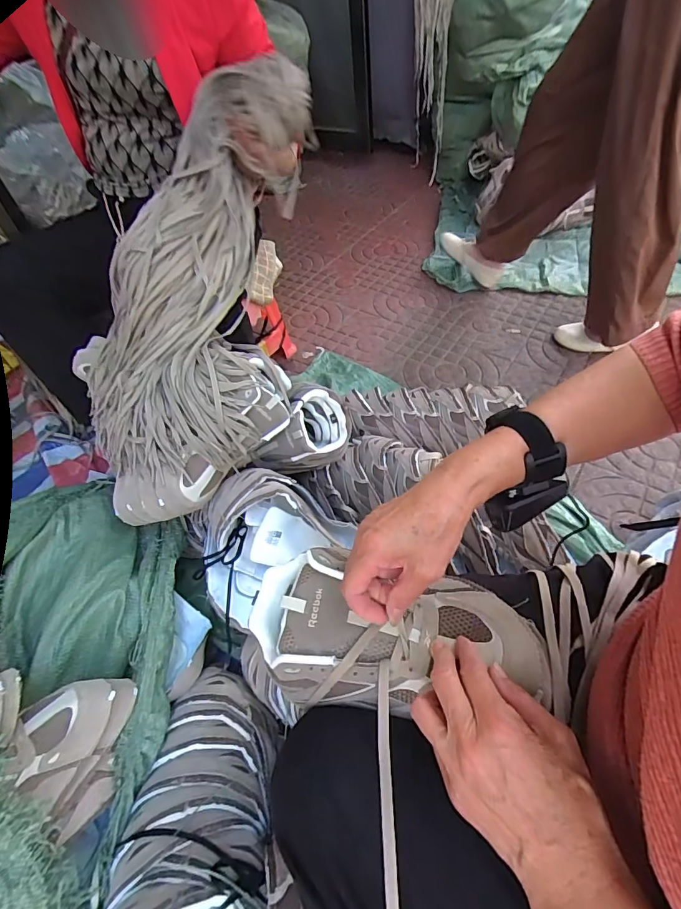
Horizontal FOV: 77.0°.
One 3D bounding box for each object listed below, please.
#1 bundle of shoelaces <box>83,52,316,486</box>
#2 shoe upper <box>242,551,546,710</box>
[{"bbox_3d":[-0.244,-0.253,0.652,0.315,0.160,0.576,8,86,9],"label":"bundle of shoelaces"},{"bbox_3d":[0.038,0.149,0.381,0.260,0.060,0.136,0,51,14],"label":"shoe upper"}]

